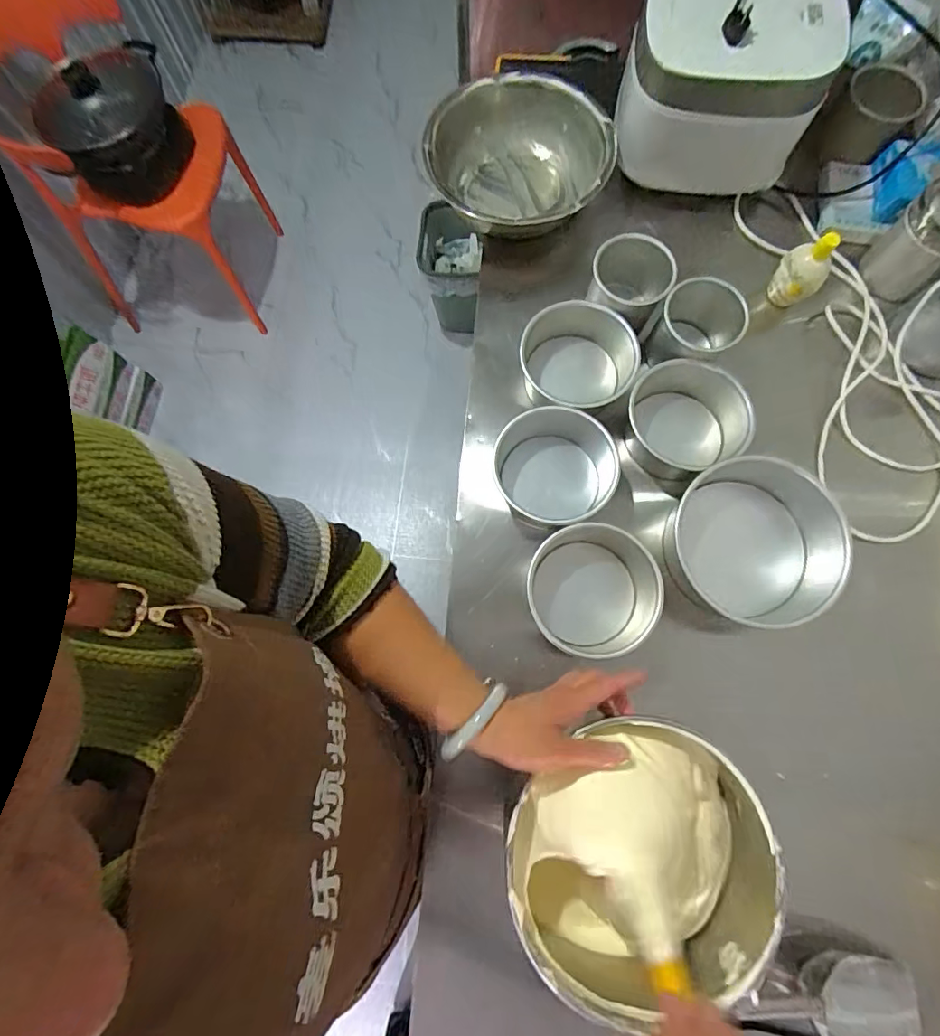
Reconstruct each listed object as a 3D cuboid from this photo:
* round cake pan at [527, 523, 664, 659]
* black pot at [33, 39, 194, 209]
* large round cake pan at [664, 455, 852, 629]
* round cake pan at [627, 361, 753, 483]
[{"bbox_3d":[0.152,0.094,0.652,0.154,0.075,0.158,0,76,1],"label":"round cake pan"},{"bbox_3d":[-0.856,-0.919,1.228,0.321,0.162,0.287,-19,77,-3],"label":"black pot"},{"bbox_3d":[0.359,0.022,0.653,0.177,0.085,0.184,0,76,1],"label":"large round cake pan"},{"bbox_3d":[0.292,-0.136,0.702,0.141,0.073,0.157,-36,78,-7],"label":"round cake pan"}]

